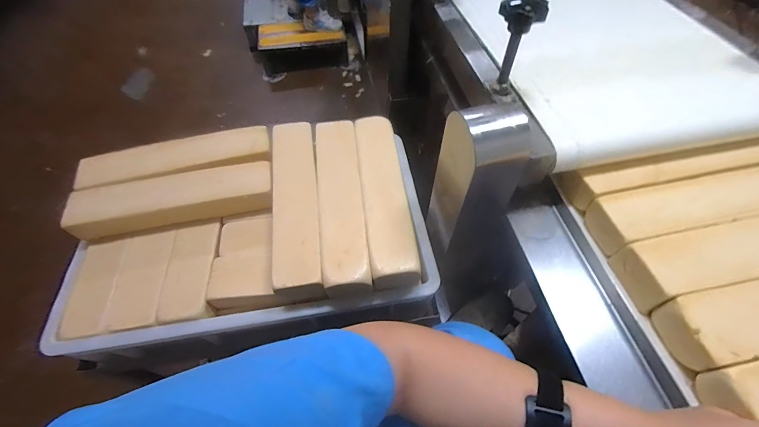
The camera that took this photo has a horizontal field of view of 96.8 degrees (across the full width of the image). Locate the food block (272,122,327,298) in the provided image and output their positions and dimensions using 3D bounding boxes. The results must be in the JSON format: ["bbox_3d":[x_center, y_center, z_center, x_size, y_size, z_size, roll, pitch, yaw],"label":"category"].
[{"bbox_3d":[-0.153,-0.016,0.633,0.079,0.080,0.361,-8,56,-4],"label":"food block"}]

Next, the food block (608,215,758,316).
[{"bbox_3d":[0.497,0.050,0.447,0.342,0.065,0.079,-10,56,-6],"label":"food block"}]

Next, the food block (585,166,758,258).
[{"bbox_3d":[0.483,-0.012,0.491,0.355,0.057,0.081,-10,56,-5],"label":"food block"}]

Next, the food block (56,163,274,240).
[{"bbox_3d":[-0.389,-0.027,0.640,0.368,0.063,0.102,-13,57,-7],"label":"food block"}]

